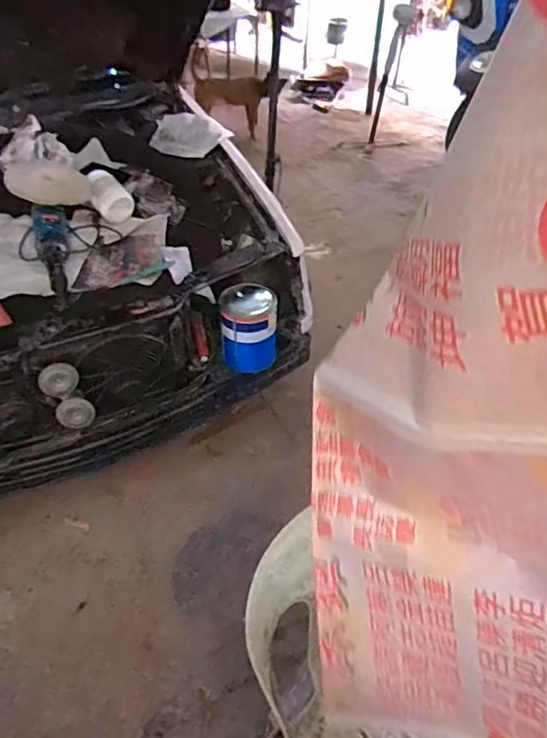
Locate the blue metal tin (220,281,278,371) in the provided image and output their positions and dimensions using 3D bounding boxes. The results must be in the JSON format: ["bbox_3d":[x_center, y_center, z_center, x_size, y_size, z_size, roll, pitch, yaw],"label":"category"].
[{"bbox_3d":[-0.073,-0.124,1.724,0.164,0.208,0.176,-4,43,-5],"label":"blue metal tin"}]

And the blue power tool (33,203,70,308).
[{"bbox_3d":[-0.590,-0.313,1.550,0.087,0.062,0.395,-12,56,-13],"label":"blue power tool"}]

